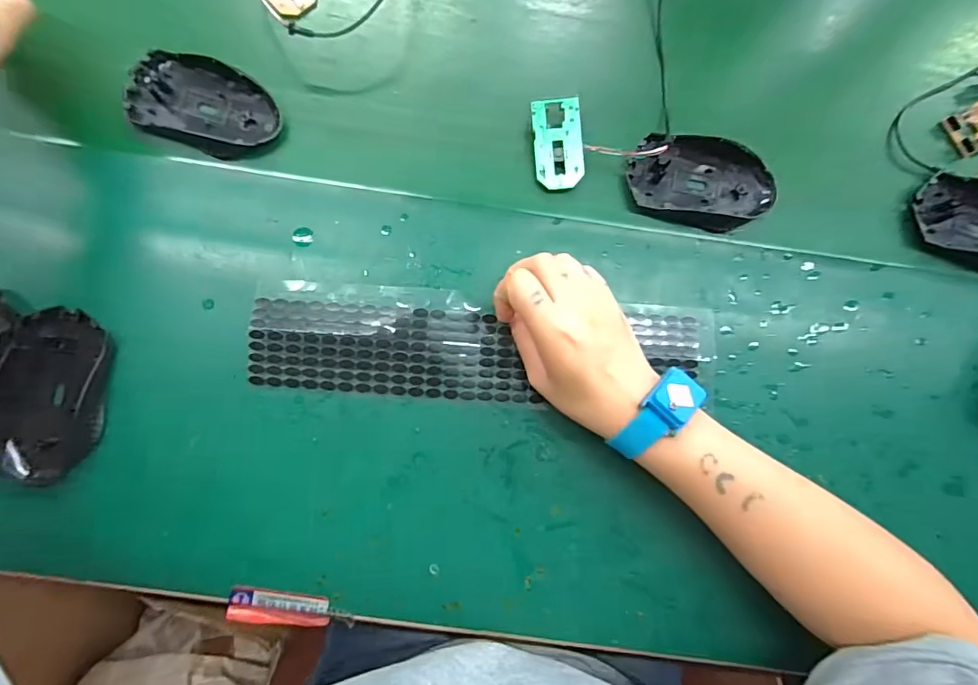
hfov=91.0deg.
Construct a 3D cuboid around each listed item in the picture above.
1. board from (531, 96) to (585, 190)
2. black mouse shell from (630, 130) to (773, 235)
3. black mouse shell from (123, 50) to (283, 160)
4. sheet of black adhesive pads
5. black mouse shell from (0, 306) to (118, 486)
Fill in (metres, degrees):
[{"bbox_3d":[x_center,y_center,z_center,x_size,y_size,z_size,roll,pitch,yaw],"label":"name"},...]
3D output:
[{"bbox_3d":[0.053,-0.151,0.368,0.037,0.012,0.067,-5,83,-2],"label":"board"},{"bbox_3d":[0.164,-0.128,0.369,0.110,0.032,0.067,14,83,0],"label":"black mouse shell"},{"bbox_3d":[-0.214,-0.178,0.359,0.109,0.017,0.062,19,83,1],"label":"black mouse shell"},{"bbox_3d":[0.000,0.001,0.346,0.326,0.008,0.081,1,83,-4],"label":"sheet of black adhesive pads"},{"bbox_3d":[-0.292,0.035,0.322,0.064,0.019,0.111,10,83,0],"label":"black mouse shell"}]

